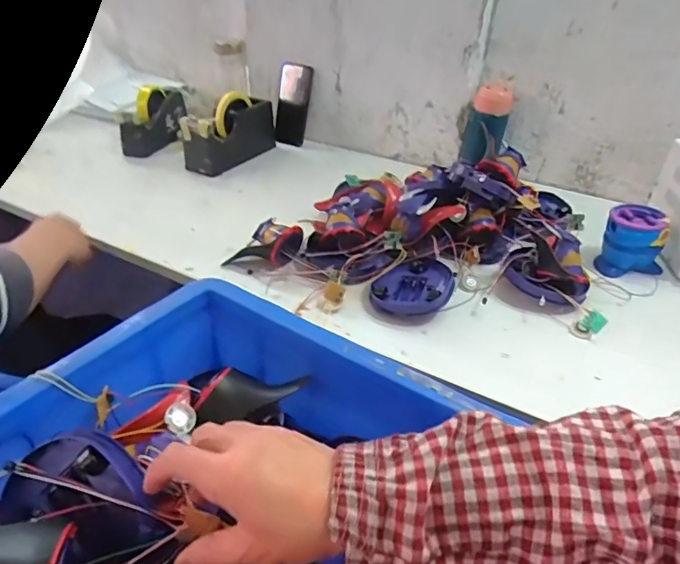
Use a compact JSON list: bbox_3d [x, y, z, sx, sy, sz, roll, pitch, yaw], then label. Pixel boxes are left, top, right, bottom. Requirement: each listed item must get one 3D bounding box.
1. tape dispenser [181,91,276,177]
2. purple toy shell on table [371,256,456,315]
[{"bbox_3d":[-0.216,-0.300,1.003,0.081,0.117,0.191,21,38,25],"label":"tape dispenser"},{"bbox_3d":[0.094,0.008,0.665,0.099,0.034,0.104,15,36,17],"label":"purple toy shell on table"}]

